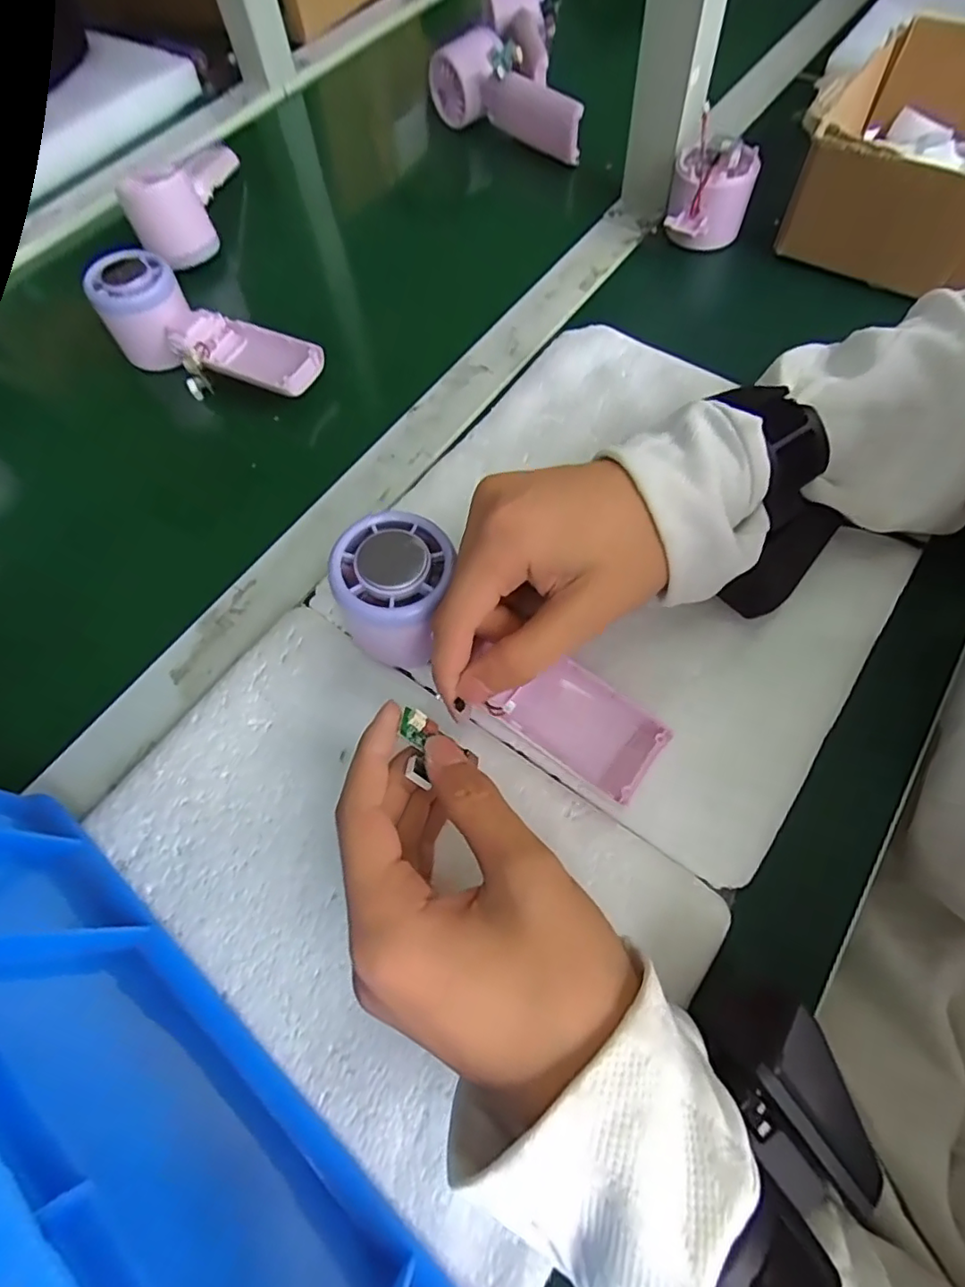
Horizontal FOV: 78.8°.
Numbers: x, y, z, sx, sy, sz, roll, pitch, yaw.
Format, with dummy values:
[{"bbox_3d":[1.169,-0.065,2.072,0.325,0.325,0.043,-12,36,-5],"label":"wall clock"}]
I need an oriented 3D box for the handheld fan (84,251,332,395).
[{"bbox_3d":[-0.186,-0.206,0.389,0.154,0.051,0.061,22,66,15],"label":"handheld fan"}]

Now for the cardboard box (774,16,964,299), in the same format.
[{"bbox_3d":[0.367,-0.353,0.418,0.230,0.068,0.259,30,70,16],"label":"cardboard box"}]

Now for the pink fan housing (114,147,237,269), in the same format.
[{"bbox_3d":[-0.246,-0.376,0.484,0.057,0.055,0.144,-4,64,2],"label":"pink fan housing"}]

